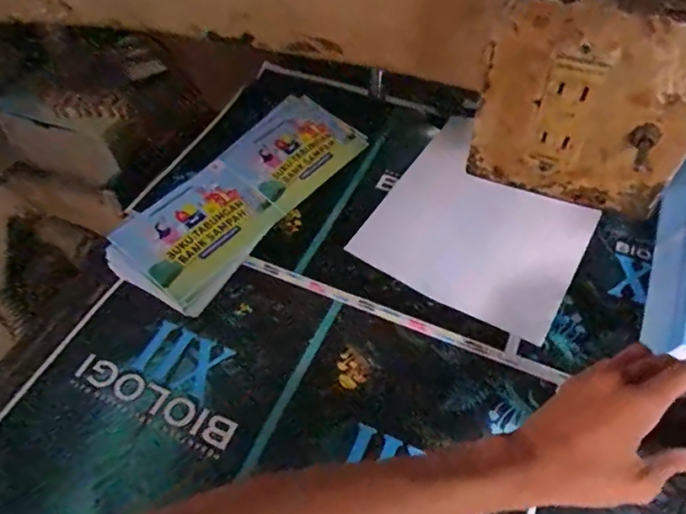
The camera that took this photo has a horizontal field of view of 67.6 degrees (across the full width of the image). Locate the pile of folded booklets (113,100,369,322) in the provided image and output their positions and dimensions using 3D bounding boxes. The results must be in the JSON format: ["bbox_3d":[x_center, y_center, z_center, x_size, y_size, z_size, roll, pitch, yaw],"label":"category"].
[{"bbox_3d":[-0.107,-0.073,0.576,0.114,0.014,0.307,39,64,4],"label":"pile of folded booklets"}]

